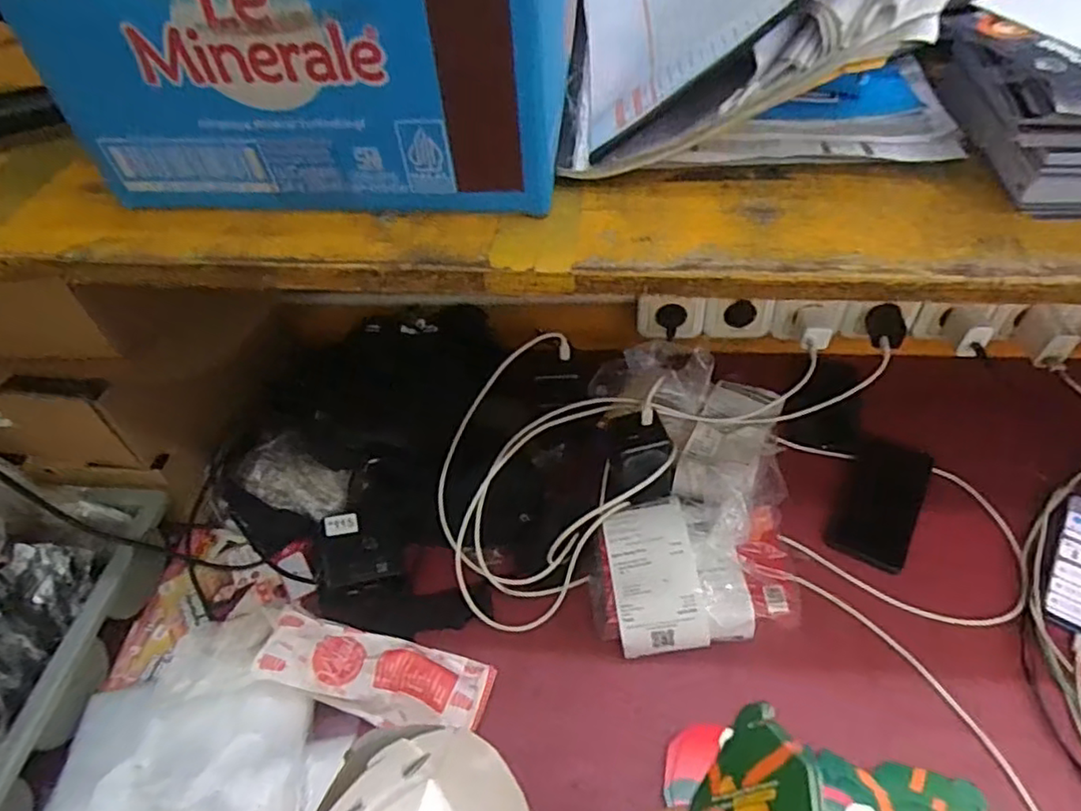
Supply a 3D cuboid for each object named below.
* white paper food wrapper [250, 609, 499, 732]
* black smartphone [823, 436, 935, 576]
[{"bbox_3d":[-0.146,0.239,0.566,0.197,0.038,0.068,11,52,9],"label":"white paper food wrapper"},{"bbox_3d":[0.376,0.106,0.703,0.076,0.015,0.164,22,53,23],"label":"black smartphone"}]

